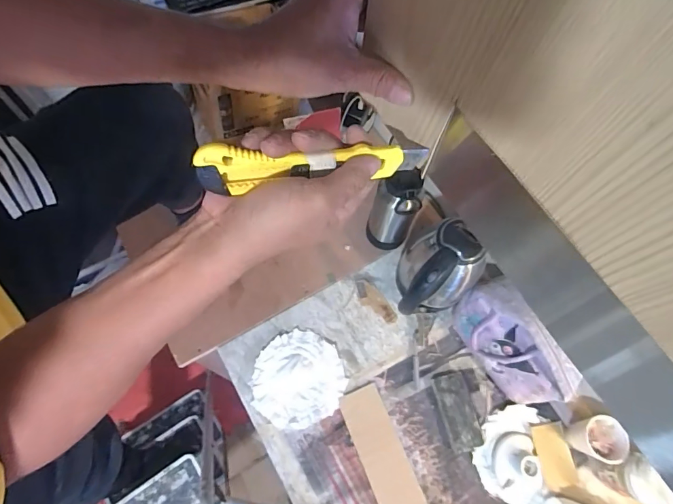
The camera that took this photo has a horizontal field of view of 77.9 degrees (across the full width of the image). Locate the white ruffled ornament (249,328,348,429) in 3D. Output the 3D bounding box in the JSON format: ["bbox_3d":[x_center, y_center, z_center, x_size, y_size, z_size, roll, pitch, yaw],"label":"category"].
[{"bbox_3d":[-0.075,0.253,0.827,0.176,0.019,0.179,1,68,-3],"label":"white ruffled ornament"}]

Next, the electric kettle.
[{"bbox_3d":[0.191,0.055,0.819,0.149,0.234,0.154,1,68,-3],"label":"electric kettle"}]

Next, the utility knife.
[{"bbox_3d":[-0.010,-0.061,0.285,0.163,0.029,0.014,-7,67,-21],"label":"utility knife"}]

